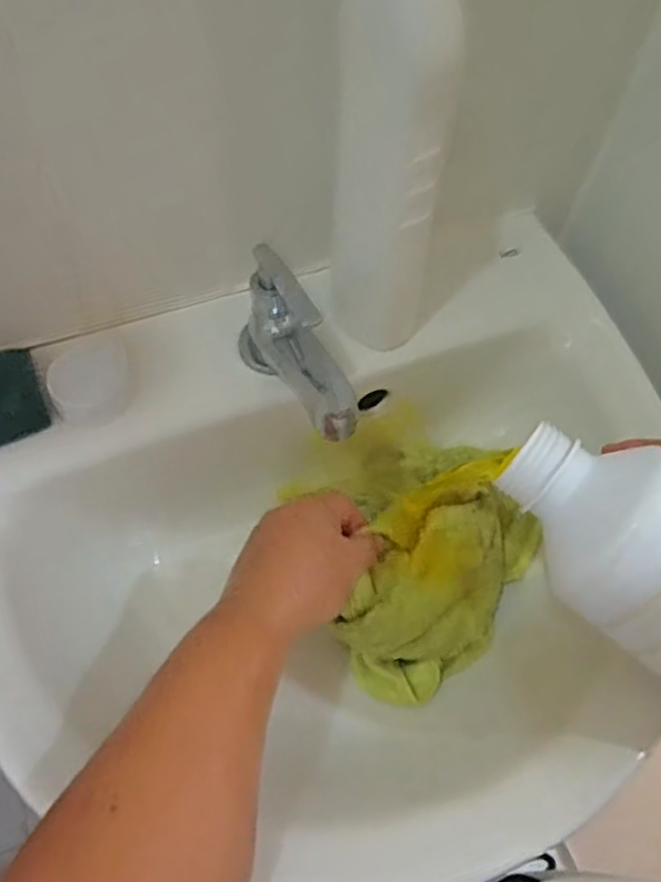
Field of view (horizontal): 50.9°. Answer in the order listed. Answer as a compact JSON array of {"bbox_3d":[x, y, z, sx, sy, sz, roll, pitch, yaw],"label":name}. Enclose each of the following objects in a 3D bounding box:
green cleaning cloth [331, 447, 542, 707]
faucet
[{"bbox_3d":[0.072,0.084,0.463,0.153,0.086,0.103,-38,68,-25],"label":"green cleaning cloth"},{"bbox_3d":[-0.014,-0.049,0.433,0.048,0.073,0.125,-22,62,-18],"label":"faucet"}]

